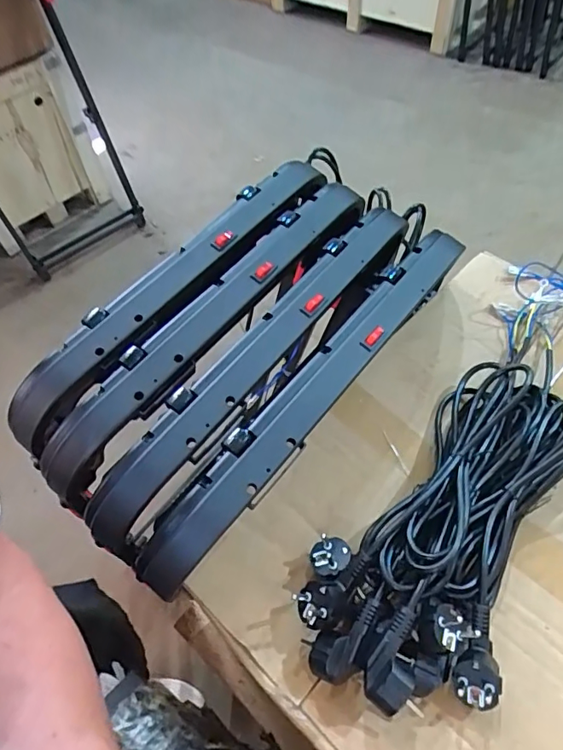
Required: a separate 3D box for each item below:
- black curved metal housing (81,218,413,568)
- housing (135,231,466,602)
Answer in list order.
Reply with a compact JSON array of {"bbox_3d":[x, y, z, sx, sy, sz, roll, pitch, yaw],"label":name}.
[{"bbox_3d":[-0.017,-0.015,0.510,0.065,0.086,0.439,33,64,23],"label":"black curved metal housing"},{"bbox_3d":[0.033,0.013,0.479,0.067,0.082,0.444,35,65,24],"label":"housing"}]

